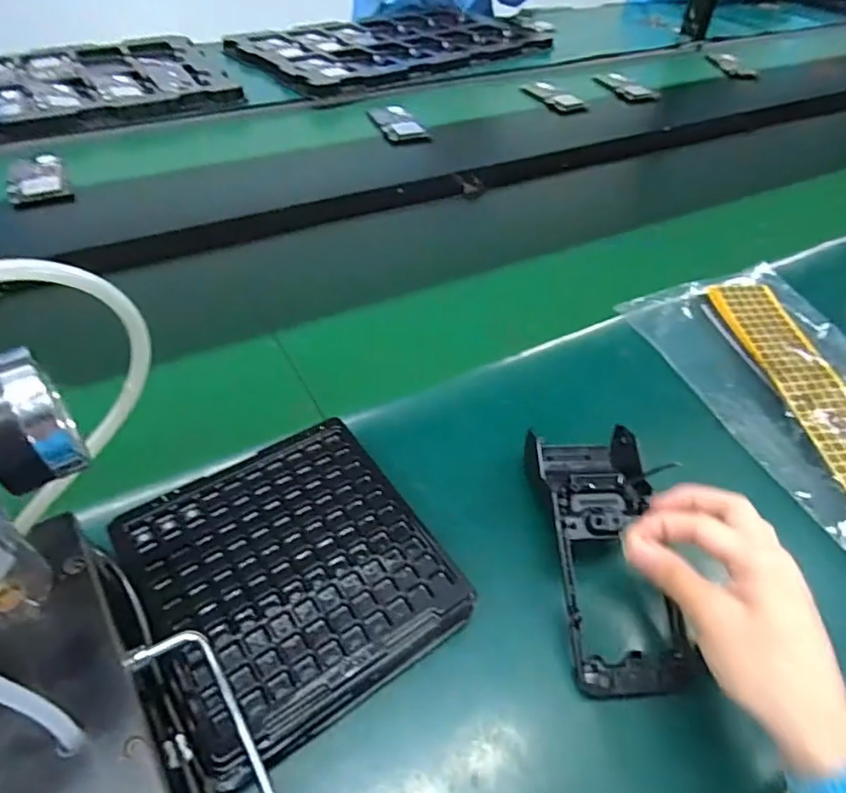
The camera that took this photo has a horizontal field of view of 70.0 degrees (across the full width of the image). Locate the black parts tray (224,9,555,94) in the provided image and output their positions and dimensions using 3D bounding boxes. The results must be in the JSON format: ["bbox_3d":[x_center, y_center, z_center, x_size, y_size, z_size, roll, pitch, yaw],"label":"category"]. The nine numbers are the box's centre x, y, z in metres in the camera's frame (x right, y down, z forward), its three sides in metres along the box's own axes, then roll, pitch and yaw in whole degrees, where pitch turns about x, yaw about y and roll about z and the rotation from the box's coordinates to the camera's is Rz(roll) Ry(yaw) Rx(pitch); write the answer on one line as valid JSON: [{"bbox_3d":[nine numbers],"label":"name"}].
[{"bbox_3d":[-0.047,-0.685,1.163,0.614,0.021,0.340,-25,53,-26],"label":"black parts tray"}]

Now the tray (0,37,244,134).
[{"bbox_3d":[-0.598,-0.464,0.910,0.557,0.029,0.334,-23,52,-24],"label":"tray"}]

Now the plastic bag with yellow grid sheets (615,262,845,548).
[{"bbox_3d":[0.334,-0.016,0.535,0.190,0.021,0.284,-15,49,-18],"label":"plastic bag with yellow grid sheets"}]

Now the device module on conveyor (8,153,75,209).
[{"bbox_3d":[-0.476,-0.268,0.742,0.065,0.014,0.114,-22,51,-23],"label":"device module on conveyor"}]

